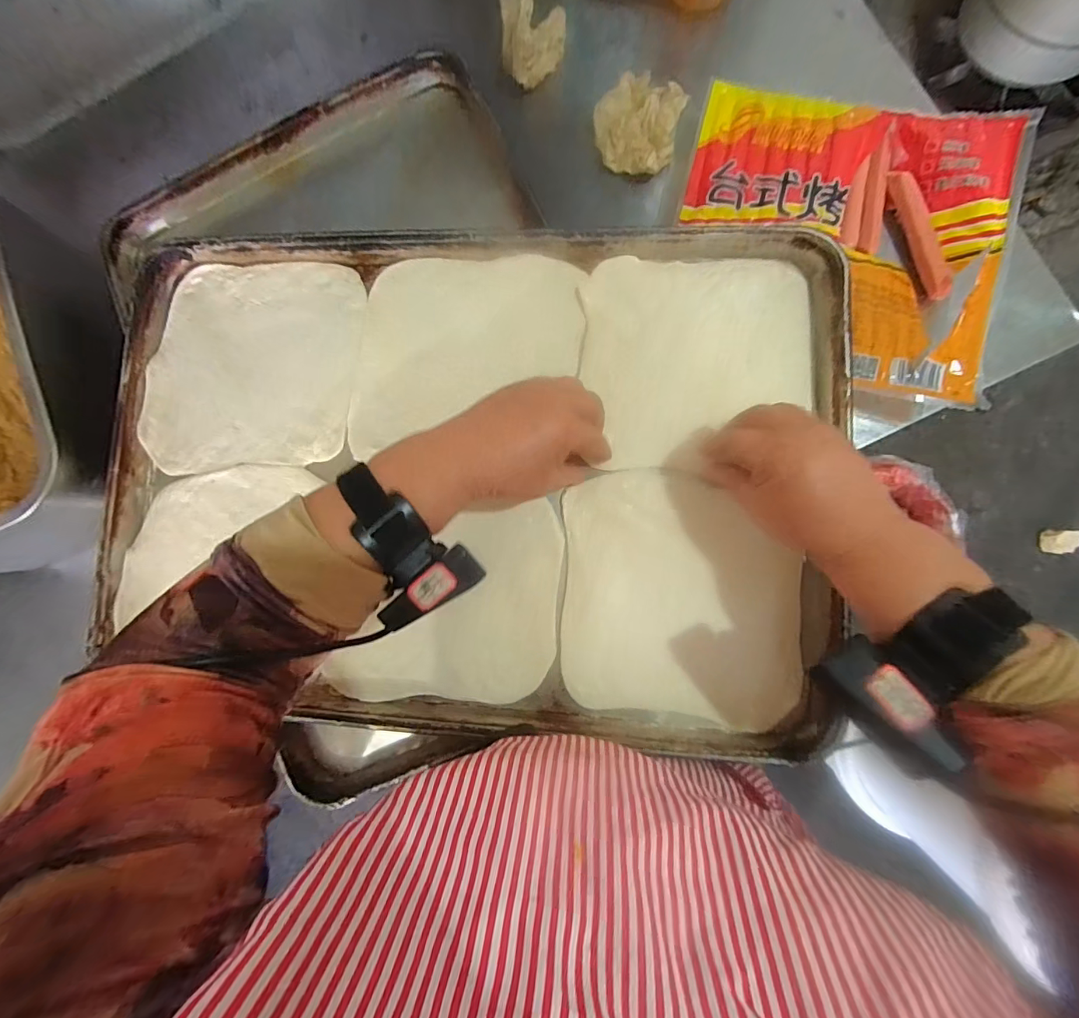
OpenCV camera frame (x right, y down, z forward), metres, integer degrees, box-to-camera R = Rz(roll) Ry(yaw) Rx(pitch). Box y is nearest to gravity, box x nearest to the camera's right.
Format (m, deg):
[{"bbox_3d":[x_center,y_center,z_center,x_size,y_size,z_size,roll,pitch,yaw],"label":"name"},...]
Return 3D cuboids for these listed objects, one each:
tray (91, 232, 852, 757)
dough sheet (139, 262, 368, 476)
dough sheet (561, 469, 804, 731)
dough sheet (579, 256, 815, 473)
[{"bbox_3d":[-0.074,-0.030,0.391,0.595,0.031,0.391,3,85,7],"label":"tray"},{"bbox_3d":[-0.258,-0.129,0.422,0.193,0.007,0.190,3,85,7],"label":"dough sheet"},{"bbox_3d":[0.109,0.066,0.365,0.175,0.010,0.186,0,85,7],"label":"dough sheet"},{"bbox_3d":[0.126,-0.118,0.381,0.177,0.011,0.173,4,85,7],"label":"dough sheet"}]

